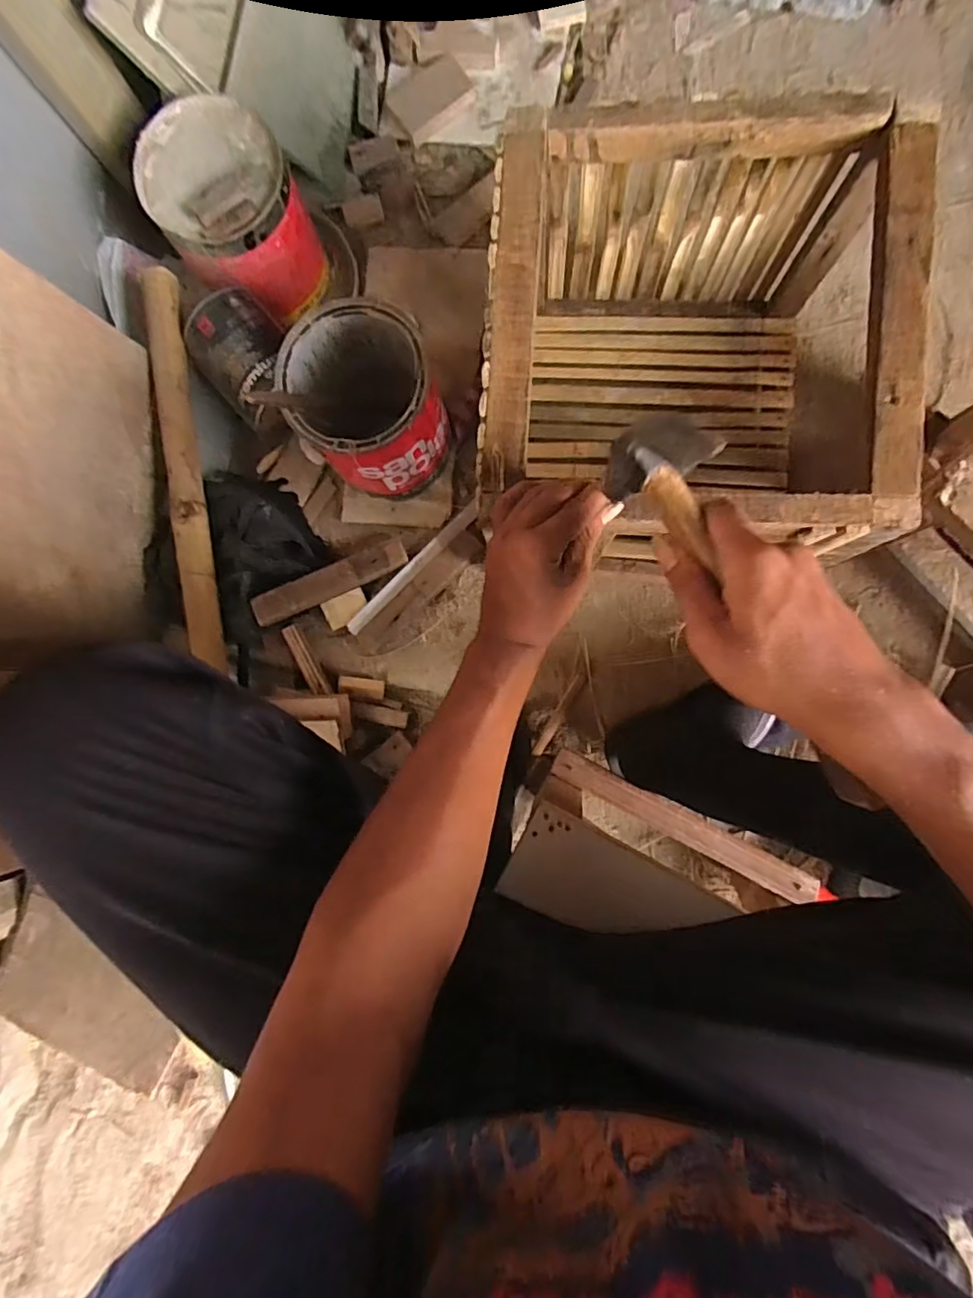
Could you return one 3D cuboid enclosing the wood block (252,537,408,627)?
[{"bbox_3d":[-0.187,-0.081,0.686,0.191,0.014,0.041,-25,82,-7],"label":"wood block"}]

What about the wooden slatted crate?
[{"bbox_3d":[0.170,-0.248,0.544,0.308,0.270,0.323,4,88,6],"label":"wooden slatted crate"}]

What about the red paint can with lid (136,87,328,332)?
[{"bbox_3d":[-0.279,-0.488,0.652,0.146,0.143,0.162,-32,85,3],"label":"red paint can with lid"}]

